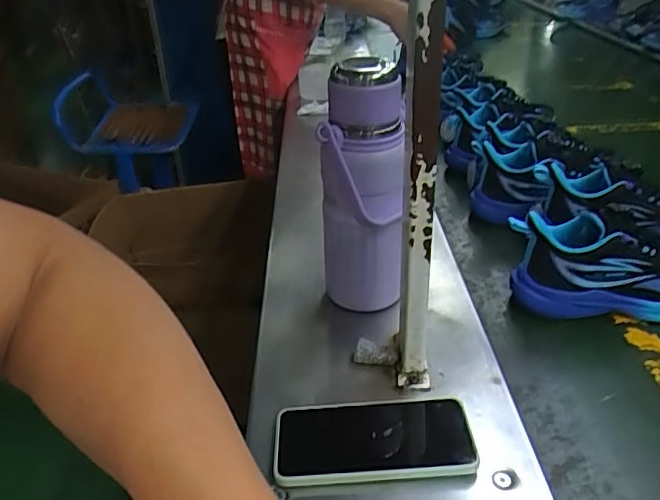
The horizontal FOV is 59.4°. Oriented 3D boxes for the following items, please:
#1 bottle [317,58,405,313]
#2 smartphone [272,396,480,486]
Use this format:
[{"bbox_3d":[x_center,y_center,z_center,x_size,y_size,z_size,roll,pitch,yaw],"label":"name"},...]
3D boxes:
[{"bbox_3d":[0.032,-0.050,0.589,0.082,0.259,0.072,-1,32,1],"label":"bottle"},{"bbox_3d":[0.036,0.157,0.484,0.162,0.017,0.082,-3,32,-3],"label":"smartphone"}]

